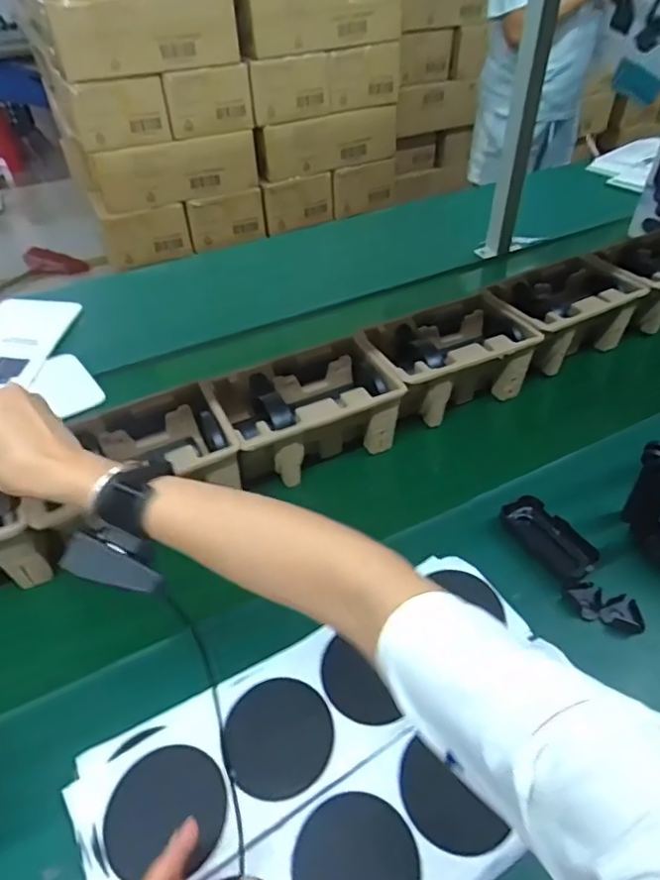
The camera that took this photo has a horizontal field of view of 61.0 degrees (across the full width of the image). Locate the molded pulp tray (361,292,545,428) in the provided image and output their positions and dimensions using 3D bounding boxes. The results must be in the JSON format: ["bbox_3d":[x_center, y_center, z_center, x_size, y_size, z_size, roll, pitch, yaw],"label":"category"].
[{"bbox_3d":[0.161,-0.117,0.804,0.221,0.098,0.147,-21,49,-16],"label":"molded pulp tray"}]

